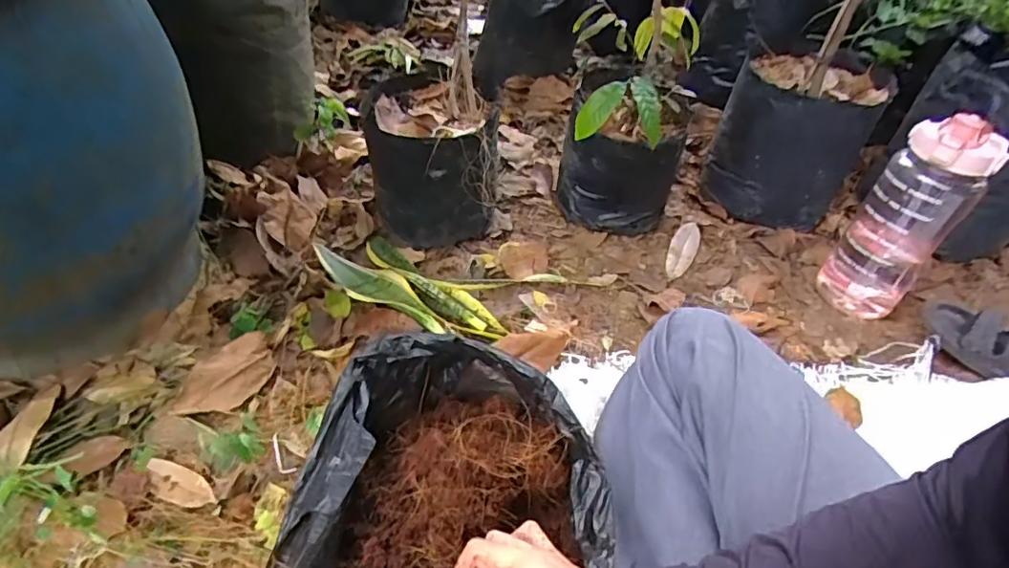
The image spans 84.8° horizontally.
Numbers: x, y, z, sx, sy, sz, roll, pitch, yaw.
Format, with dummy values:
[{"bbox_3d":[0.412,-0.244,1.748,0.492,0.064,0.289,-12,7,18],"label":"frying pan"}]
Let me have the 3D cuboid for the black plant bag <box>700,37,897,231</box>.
[{"bbox_3d":[0.507,-0.265,0.986,0.219,0.257,0.241,24,45,19],"label":"black plant bag"}]

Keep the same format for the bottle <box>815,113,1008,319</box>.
[{"bbox_3d":[0.572,-0.093,0.787,0.110,0.293,0.104,36,50,29],"label":"bottle"}]

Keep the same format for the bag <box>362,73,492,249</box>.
[{"bbox_3d":[-0.114,-0.178,0.830,0.174,0.183,0.203,-7,43,-14],"label":"bag"}]

